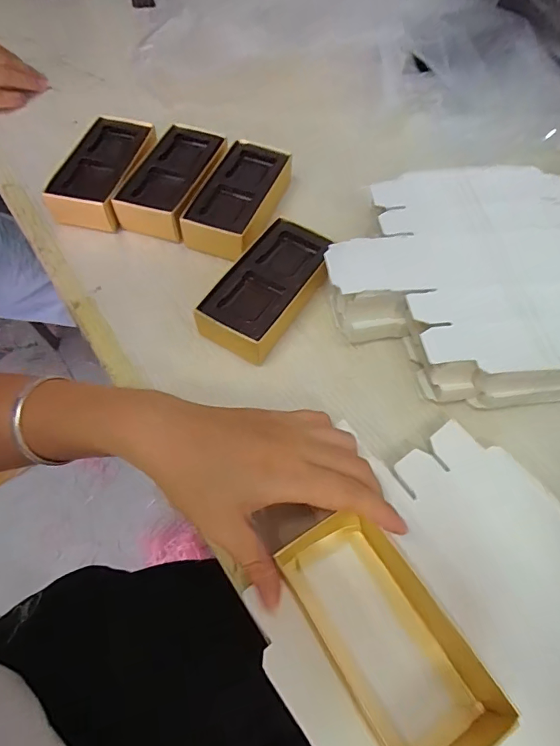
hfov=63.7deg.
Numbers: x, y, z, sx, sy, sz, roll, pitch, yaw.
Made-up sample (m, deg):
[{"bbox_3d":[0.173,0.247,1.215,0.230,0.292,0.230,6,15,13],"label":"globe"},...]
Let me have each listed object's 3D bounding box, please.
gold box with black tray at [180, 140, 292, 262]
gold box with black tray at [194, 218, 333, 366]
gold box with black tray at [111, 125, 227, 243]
[{"bbox_3d":[-0.036,-0.148,0.393,0.063,0.034,0.119,19,56,10],"label":"gold box with black tray"},{"bbox_3d":[-0.006,-0.064,0.345,0.056,0.034,0.113,28,58,16],"label":"gold box with black tray"},{"bbox_3d":[-0.091,-0.170,0.404,0.066,0.035,0.114,18,61,11],"label":"gold box with black tray"}]

